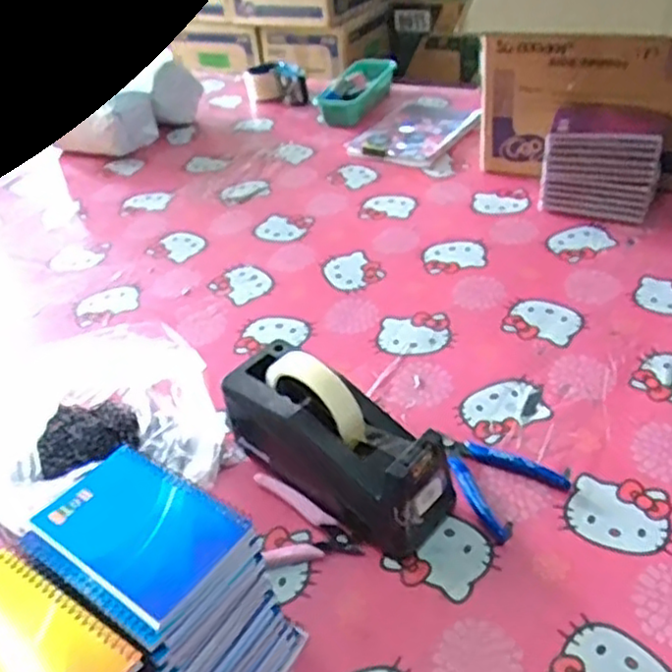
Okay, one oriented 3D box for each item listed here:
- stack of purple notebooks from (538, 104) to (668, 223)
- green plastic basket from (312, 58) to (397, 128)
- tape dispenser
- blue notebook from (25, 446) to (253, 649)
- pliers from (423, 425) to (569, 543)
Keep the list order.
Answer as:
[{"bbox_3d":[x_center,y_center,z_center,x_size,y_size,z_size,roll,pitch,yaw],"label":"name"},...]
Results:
[{"bbox_3d":[0.350,-0.223,0.916,0.147,0.133,0.076,13,43,24],"label":"stack of purple notebooks"},{"bbox_3d":[0.043,-0.458,1.329,0.094,0.058,0.221,15,44,26],"label":"green plastic basket"},{"bbox_3d":[-0.003,0.084,0.594,0.199,0.121,0.076,25,49,34],"label":"tape dispenser"},{"bbox_3d":[-0.129,0.127,0.453,0.128,0.011,0.093,22,47,32],"label":"blue notebook"},{"bbox_3d":[0.130,0.116,0.618,0.081,0.011,0.118,-28,43,-24],"label":"pliers"}]

